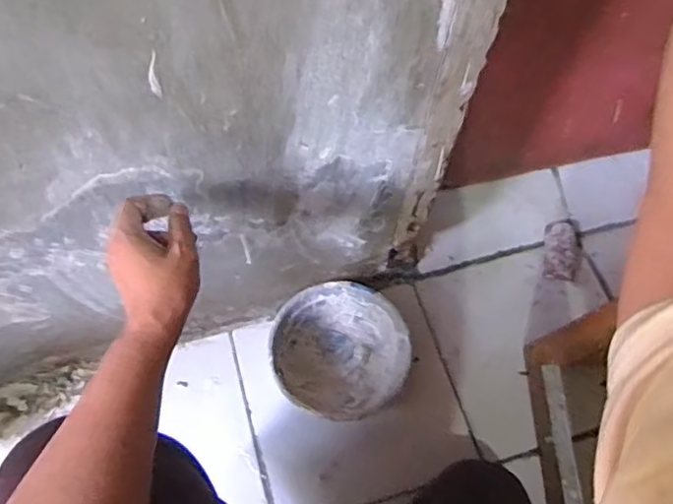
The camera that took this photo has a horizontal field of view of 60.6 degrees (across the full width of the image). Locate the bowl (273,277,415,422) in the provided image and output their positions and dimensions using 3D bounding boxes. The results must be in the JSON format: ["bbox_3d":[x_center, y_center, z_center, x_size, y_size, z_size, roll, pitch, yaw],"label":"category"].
[{"bbox_3d":[0.005,0.147,0.845,0.188,0.075,0.196,1,63,-1],"label":"bowl"}]

